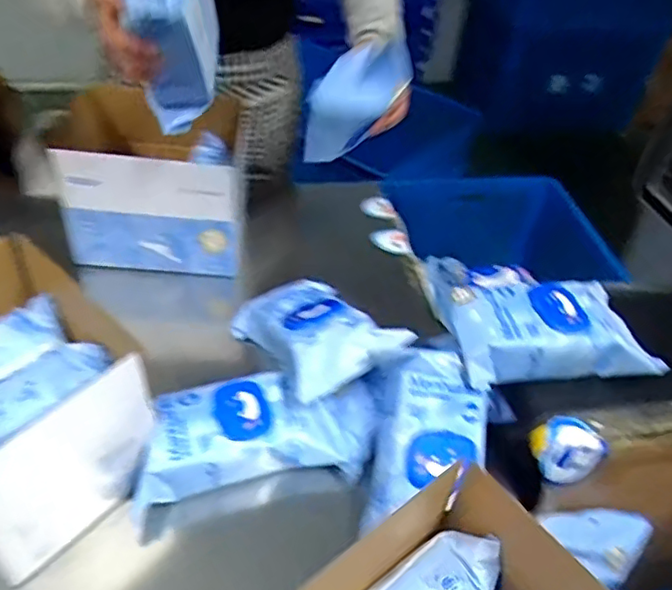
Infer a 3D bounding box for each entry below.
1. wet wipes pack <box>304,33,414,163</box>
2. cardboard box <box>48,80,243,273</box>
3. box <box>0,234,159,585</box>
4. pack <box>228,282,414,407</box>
[{"bbox_3d":[0.006,-0.250,0.836,0.058,0.226,0.084,-28,85,-31],"label":"wet wipes pack"},{"bbox_3d":[-0.288,-0.177,0.959,0.276,0.183,0.216,1,44,-6],"label":"cardboard box"},{"bbox_3d":[-0.350,0.115,0.664,0.259,0.184,0.206,34,50,25],"label":"box"},{"bbox_3d":[-0.034,0.052,0.804,0.150,0.066,0.252,-25,29,-29],"label":"pack"}]

